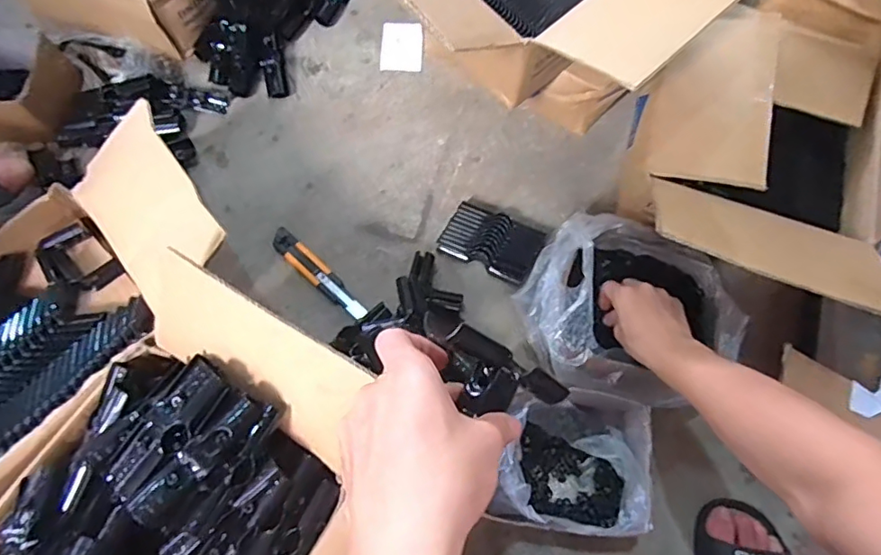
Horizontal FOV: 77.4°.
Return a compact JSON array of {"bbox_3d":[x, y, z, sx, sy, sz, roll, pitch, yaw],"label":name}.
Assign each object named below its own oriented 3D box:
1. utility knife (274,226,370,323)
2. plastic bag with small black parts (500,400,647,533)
[{"bbox_3d":[-0.174,-0.005,0.780,0.176,0.012,0.033,41,75,13],"label":"utility knife"},{"bbox_3d":[0.156,0.220,0.647,0.147,0.115,0.135,8,71,2],"label":"plastic bag with small black parts"}]

